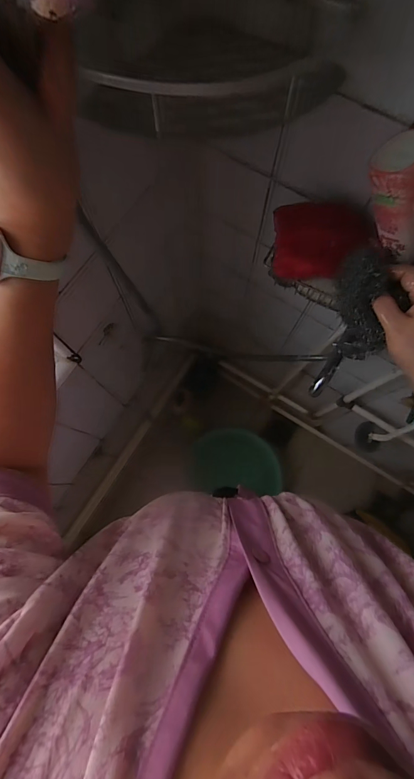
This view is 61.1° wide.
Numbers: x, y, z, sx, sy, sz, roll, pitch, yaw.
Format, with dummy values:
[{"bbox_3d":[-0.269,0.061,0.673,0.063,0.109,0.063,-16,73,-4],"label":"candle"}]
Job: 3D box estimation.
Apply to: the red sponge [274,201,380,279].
[{"bbox_3d":[0.170,-0.218,0.512,0.137,0.018,0.135,1,69,7],"label":"red sponge"}]

